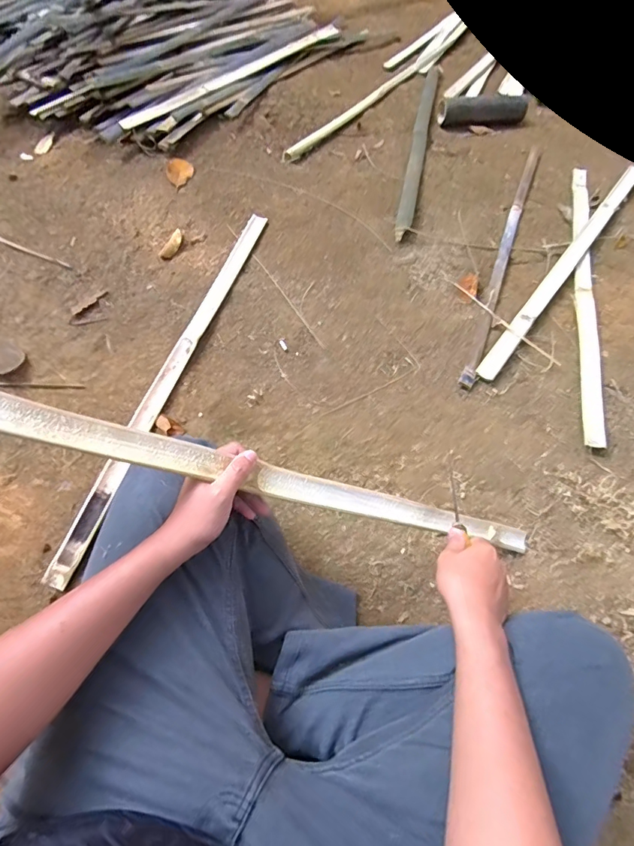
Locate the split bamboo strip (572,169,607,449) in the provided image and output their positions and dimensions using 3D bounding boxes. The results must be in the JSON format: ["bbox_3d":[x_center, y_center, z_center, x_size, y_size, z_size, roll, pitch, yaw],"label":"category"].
[{"bbox_3d":[0.610,-0.331,1.023,0.040,0.024,0.896,14,64,8],"label":"split bamboo strip"}]

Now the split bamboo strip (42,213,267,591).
[{"bbox_3d":[-0.275,-0.124,0.894,0.043,0.014,0.878,15,64,9],"label":"split bamboo strip"}]

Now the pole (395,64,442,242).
[{"bbox_3d":[0.291,-0.810,1.271,0.043,0.036,0.905,12,63,7],"label":"pole"}]

